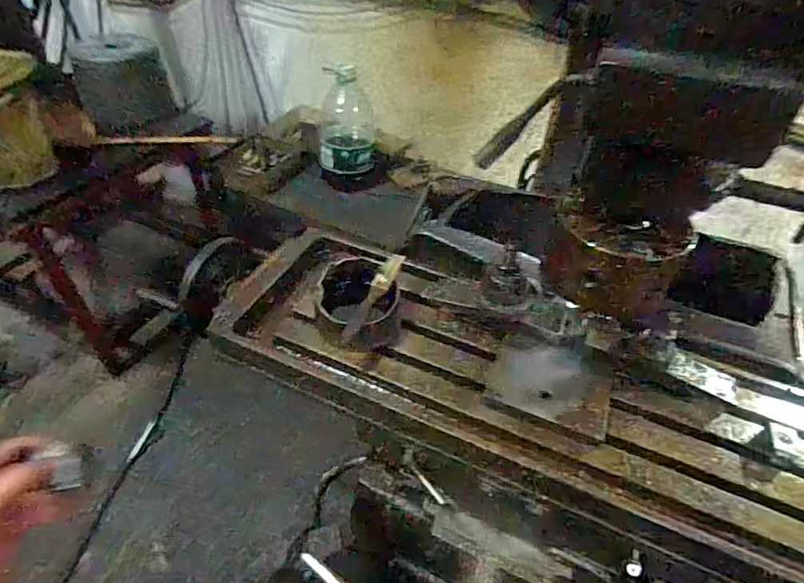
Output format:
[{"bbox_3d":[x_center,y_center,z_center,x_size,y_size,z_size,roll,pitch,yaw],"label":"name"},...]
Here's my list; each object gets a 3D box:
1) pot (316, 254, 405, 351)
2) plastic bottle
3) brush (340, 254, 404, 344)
[{"bbox_3d":[-0.054,0.015,0.595,0.098,0.052,0.106,2,45,-2],"label":"pot"},{"bbox_3d":[-0.172,-0.531,1.491,0.168,0.318,0.147,-1,46,-5],"label":"plastic bottle"},{"bbox_3d":[-0.035,0.007,0.592,0.023,0.023,0.129,30,80,23],"label":"brush"}]

